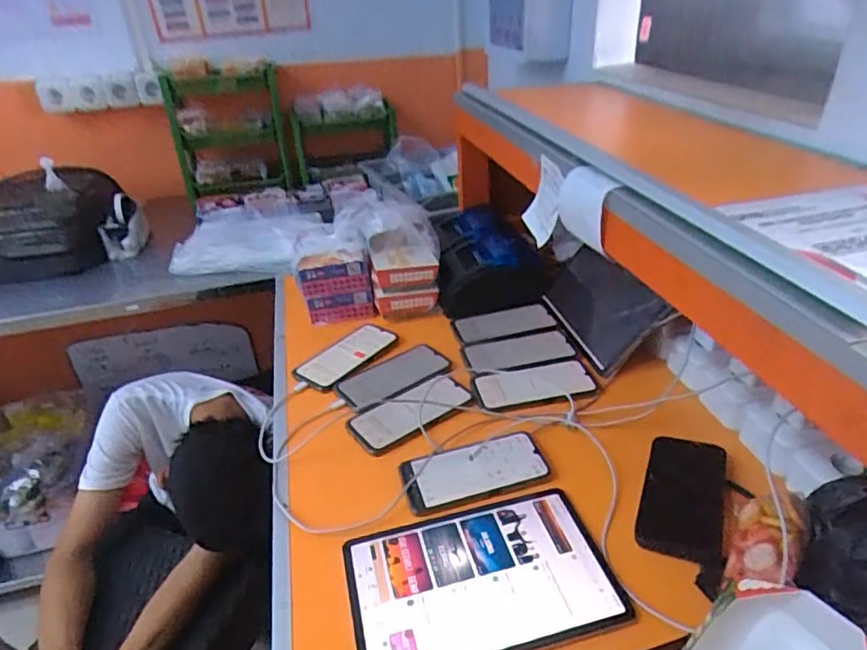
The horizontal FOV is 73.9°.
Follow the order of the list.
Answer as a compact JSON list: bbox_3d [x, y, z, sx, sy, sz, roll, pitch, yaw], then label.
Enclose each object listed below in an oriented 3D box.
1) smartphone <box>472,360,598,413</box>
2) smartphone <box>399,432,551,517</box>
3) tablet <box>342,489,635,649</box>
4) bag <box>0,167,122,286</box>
[{"bbox_3d":[0.142,0.083,0.817,0.165,0.011,0.081,-8,32,-7],"label":"smartphone"},{"bbox_3d":[0.050,0.172,0.689,0.171,0.009,0.082,-11,32,-12],"label":"smartphone"},{"bbox_3d":[0.043,0.251,0.571,0.247,0.013,0.164,-10,32,-11],"label":"tablet"},{"bbox_3d":[-0.911,-0.212,1.250,0.373,0.222,0.159,-5,31,-2],"label":"bag"}]

